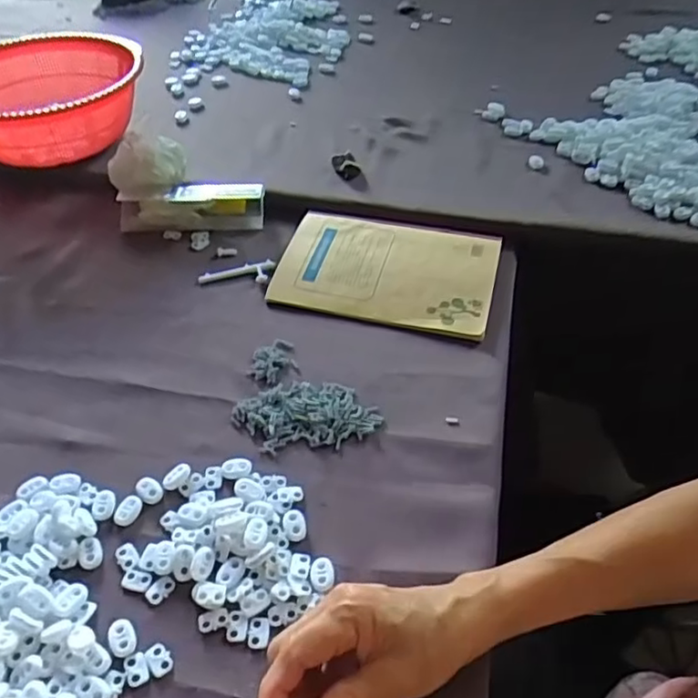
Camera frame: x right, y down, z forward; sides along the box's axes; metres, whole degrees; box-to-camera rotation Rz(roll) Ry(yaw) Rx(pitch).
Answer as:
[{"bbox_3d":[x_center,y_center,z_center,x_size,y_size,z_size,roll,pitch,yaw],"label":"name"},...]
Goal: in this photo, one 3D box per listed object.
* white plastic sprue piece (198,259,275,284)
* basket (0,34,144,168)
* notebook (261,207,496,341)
[{"bbox_3d":[-0.109,-0.074,0.636,0.075,0.008,0.026,-16,47,-12],"label":"white plastic sprue piece"},{"bbox_3d":[-0.359,-0.283,0.768,0.230,0.096,0.208,-10,46,-7],"label":"basket"},{"bbox_3d":[0.039,-0.081,0.636,0.205,0.014,0.145,10,47,12],"label":"notebook"}]

